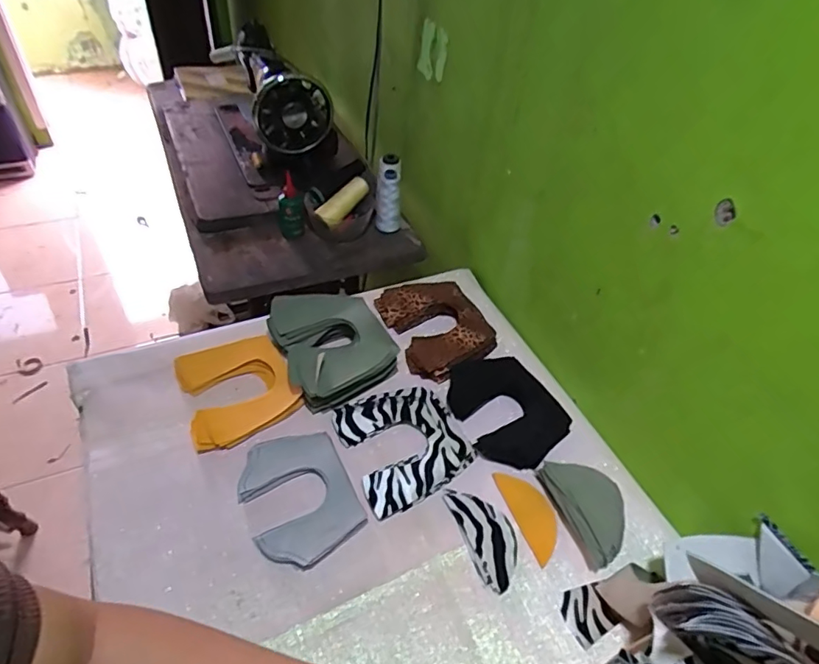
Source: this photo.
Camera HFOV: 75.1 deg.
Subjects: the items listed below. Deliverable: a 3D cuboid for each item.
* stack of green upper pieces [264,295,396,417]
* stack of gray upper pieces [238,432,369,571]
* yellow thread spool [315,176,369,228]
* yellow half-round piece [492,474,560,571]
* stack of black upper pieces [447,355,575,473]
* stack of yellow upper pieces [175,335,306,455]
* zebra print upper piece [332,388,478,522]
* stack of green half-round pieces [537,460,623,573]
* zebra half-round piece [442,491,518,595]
[{"bbox_3d":[-0.108,0.013,0.735,0.149,0.059,0.168,-22,51,-24],"label":"stack of green upper pieces"},{"bbox_3d":[-0.125,0.183,0.602,0.116,0.018,0.157,-18,50,-23],"label":"stack of gray upper pieces"},{"bbox_3d":[-0.119,-0.232,0.951,0.036,0.034,0.121,31,66,26],"label":"yellow thread spool"},{"bbox_3d":[0.144,0.211,0.622,0.048,0.004,0.111,-12,48,-18],"label":"yellow half-round piece"},{"bbox_3d":[0.125,0.099,0.713,0.121,0.033,0.165,-20,51,-24],"label":"stack of black upper pieces"},{"bbox_3d":[-0.228,0.073,0.706,0.134,0.021,0.161,-19,51,-23],"label":"stack of yellow upper pieces"},{"bbox_3d":[-0.002,0.137,0.667,0.148,0.014,0.156,-16,50,-22],"label":"zebra print upper piece"},{"bbox_3d":[0.204,0.199,0.607,0.070,0.028,0.121,-10,48,-16],"label":"stack of green half-round pieces"},{"bbox_3d":[0.087,0.225,0.595,0.057,0.006,0.116,-13,51,-19],"label":"zebra half-round piece"}]

